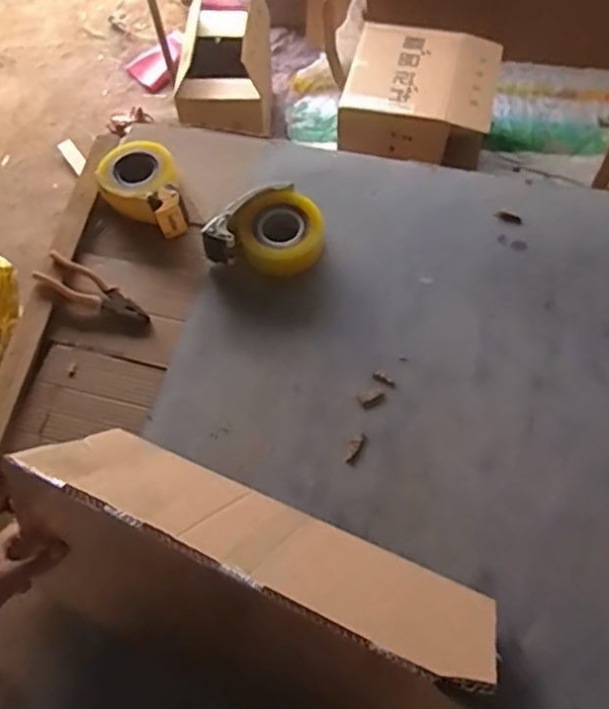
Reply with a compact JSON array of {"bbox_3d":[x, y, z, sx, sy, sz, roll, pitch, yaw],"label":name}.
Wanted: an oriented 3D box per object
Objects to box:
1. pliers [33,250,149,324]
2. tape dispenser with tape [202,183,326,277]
[{"bbox_3d":[-0.314,-0.094,0.958,0.190,0.023,0.056,24,66,17],"label":"pliers"},{"bbox_3d":[-0.051,-0.180,0.957,0.158,0.068,0.141,-40,65,-16],"label":"tape dispenser with tape"}]

